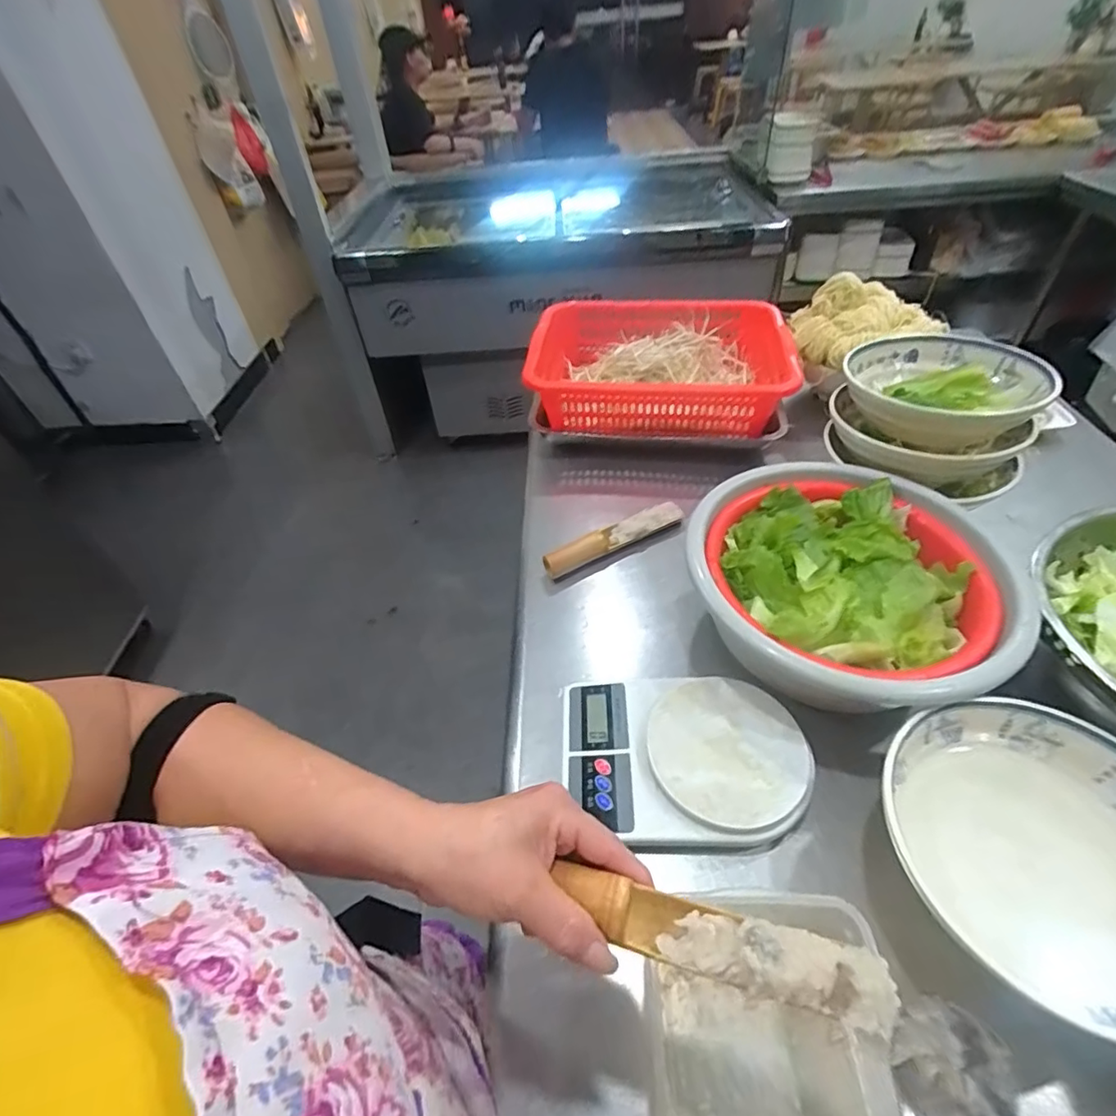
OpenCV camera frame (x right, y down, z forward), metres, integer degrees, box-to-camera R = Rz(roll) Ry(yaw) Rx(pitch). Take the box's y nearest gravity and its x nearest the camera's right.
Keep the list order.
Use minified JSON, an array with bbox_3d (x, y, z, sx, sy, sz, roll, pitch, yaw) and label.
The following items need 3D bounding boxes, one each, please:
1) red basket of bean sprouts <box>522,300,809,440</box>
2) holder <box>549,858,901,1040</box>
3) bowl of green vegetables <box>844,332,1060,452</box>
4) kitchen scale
[{"bbox_3d":[0.157,-0.311,0.902,0.376,0.099,0.289,1,46,6],"label":"red basket of bean sprouts"},{"bbox_3d":[0.079,0.193,0.282,0.159,0.025,0.033,9,47,17],"label":"holder"},{"bbox_3d":[0.478,-0.214,0.697,0.207,0.071,0.188,34,57,32],"label":"bowl of green vegetables"},{"bbox_3d":[0.111,0.177,0.504,0.209,0.027,0.149,-1,46,4],"label":"kitchen scale"}]

